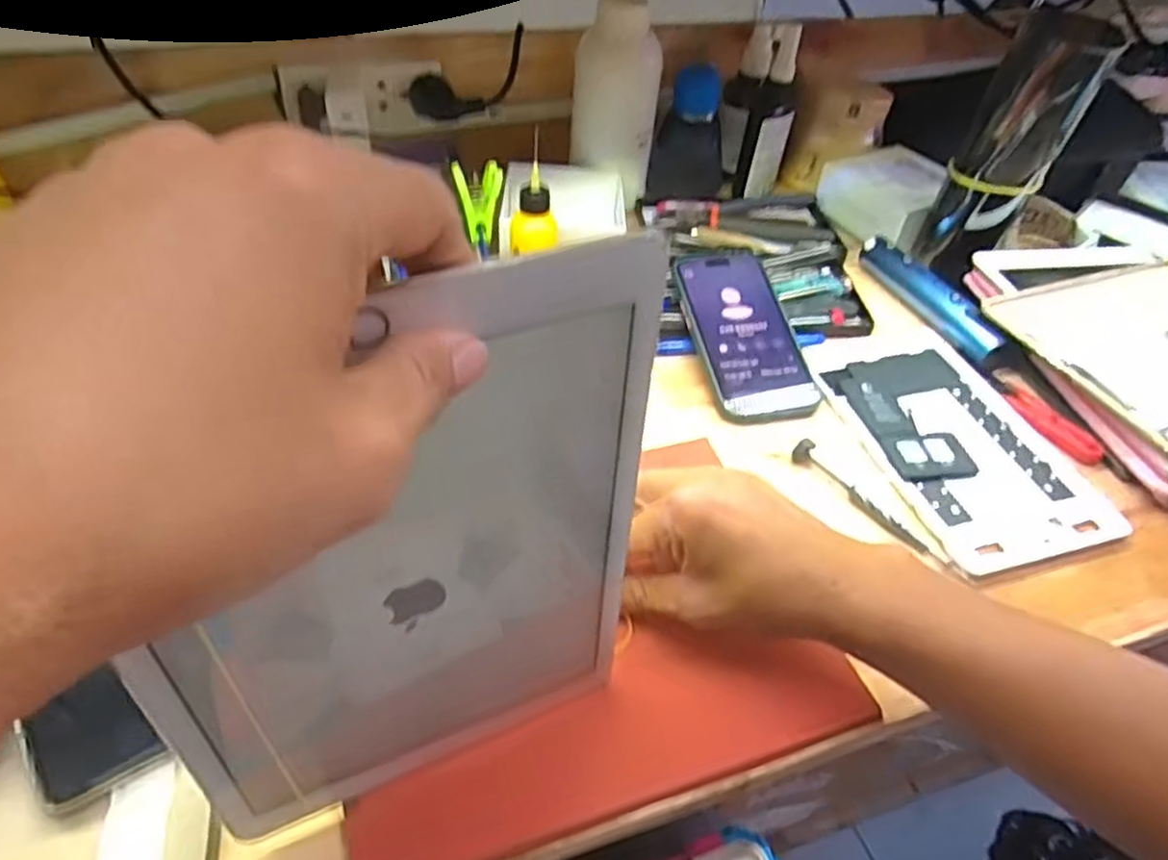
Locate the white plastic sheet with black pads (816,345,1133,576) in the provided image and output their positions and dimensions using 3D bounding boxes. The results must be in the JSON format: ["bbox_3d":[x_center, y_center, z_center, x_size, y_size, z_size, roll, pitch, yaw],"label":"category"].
[{"bbox_3d":[0.255,0.009,0.509,0.125,0.005,0.190,-12,47,-16],"label":"white plastic sheet with black pads"}]

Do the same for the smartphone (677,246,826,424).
[{"bbox_3d":[0.116,-0.074,0.556,0.073,0.018,0.149,-7,61,-12],"label":"smartphone"}]

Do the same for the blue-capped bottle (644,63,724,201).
[{"bbox_3d":[0.101,-0.271,0.690,0.066,0.110,0.049,10,45,5],"label":"blue-capped bottle"}]

